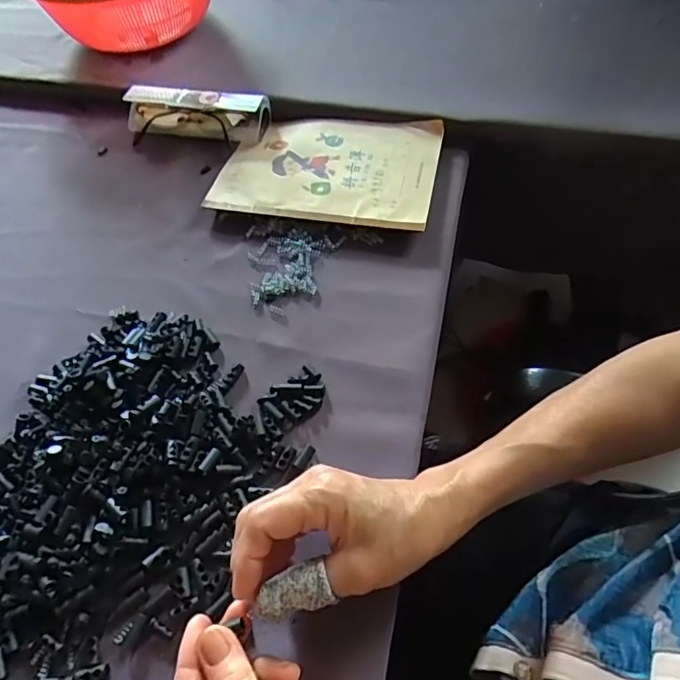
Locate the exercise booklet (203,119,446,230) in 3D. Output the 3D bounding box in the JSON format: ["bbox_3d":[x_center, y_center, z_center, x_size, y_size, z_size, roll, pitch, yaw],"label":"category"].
[{"bbox_3d":[-0.011,-0.167,0.498,0.201,0.008,0.135,8,60,10],"label":"exercise booklet"}]

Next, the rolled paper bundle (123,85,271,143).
[{"bbox_3d":[-0.153,-0.237,0.539,0.157,0.037,0.045,12,61,11],"label":"rolled paper bundle"}]

